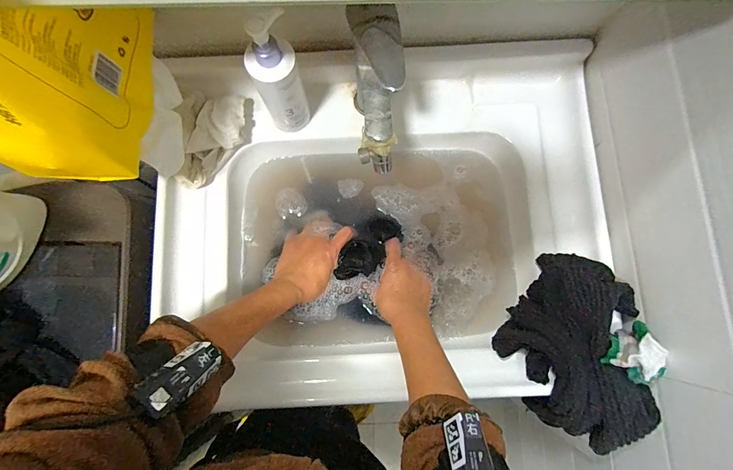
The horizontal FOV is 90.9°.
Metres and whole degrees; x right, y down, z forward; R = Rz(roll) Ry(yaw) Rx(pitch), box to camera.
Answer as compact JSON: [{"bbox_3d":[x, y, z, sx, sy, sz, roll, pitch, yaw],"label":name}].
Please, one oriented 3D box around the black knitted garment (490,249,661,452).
[{"bbox_3d":[0.244,0.128,0.438,0.148,0.083,0.210,2,80,0],"label":"black knitted garment"}]

